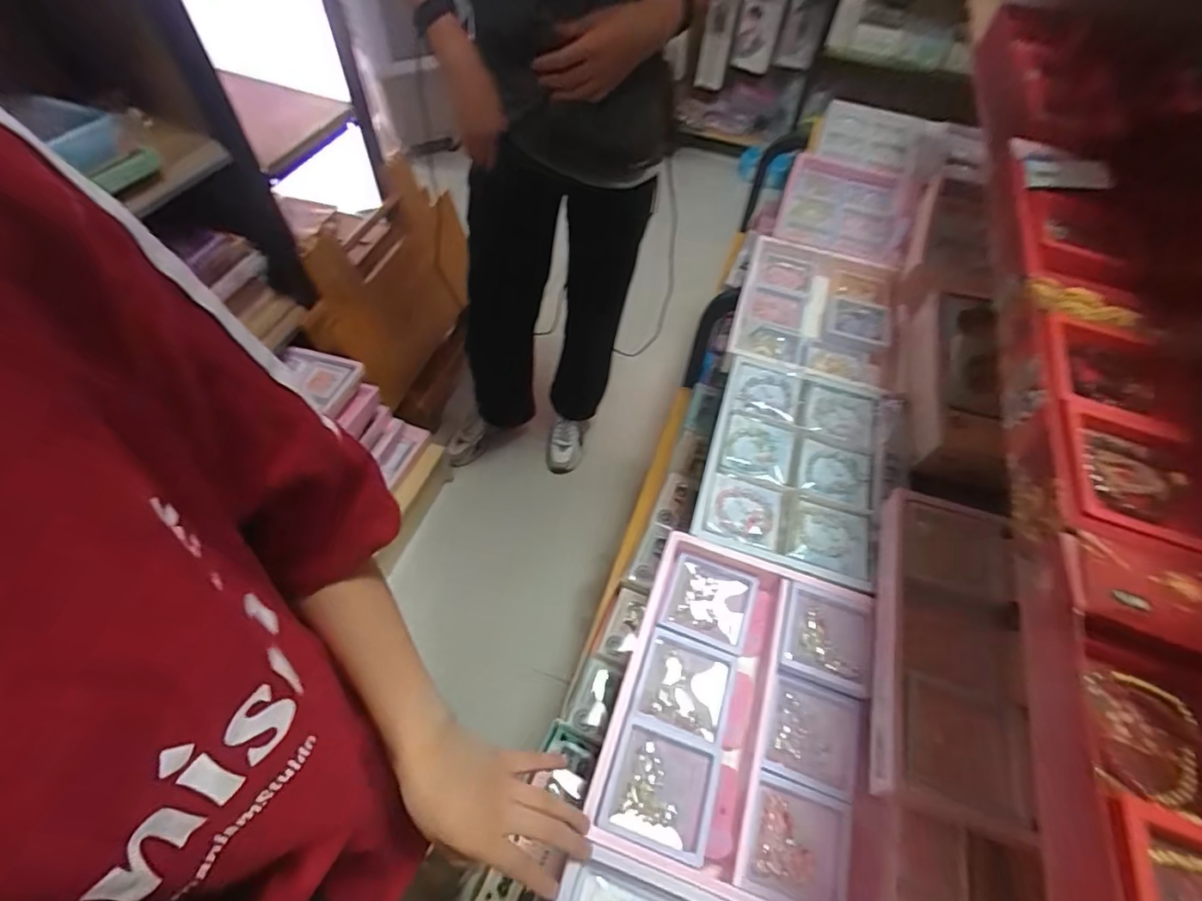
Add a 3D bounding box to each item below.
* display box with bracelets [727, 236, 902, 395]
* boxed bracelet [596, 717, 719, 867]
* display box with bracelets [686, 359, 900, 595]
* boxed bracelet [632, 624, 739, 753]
[{"bbox_3d":[0.332,-0.218,0.836,0.224,0.041,0.303,17,56,8],"label":"display box with bracelets"},{"bbox_3d":[0.052,0.291,0.468,0.088,0.018,0.089,17,56,8],"label":"boxed bracelet"},{"bbox_3d":[0.239,0.012,0.664,0.201,0.017,0.286,17,56,8],"label":"display box with bracelets"},{"bbox_3d":[0.082,0.230,0.526,0.086,0.026,0.094,18,56,9],"label":"boxed bracelet"}]

